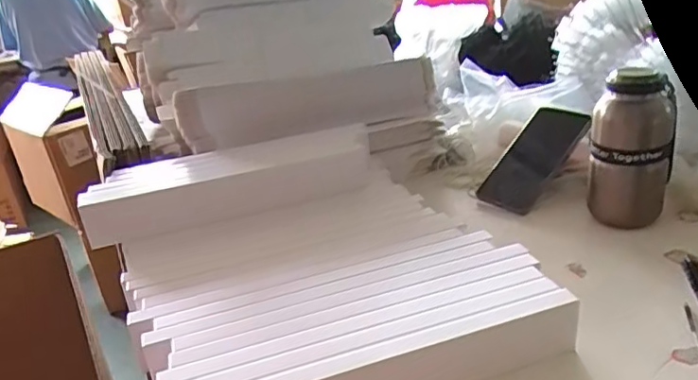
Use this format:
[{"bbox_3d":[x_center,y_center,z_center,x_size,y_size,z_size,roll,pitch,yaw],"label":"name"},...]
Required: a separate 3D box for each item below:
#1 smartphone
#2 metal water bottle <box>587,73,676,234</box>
[{"bbox_3d":[0.226,-0.040,0.696,0.069,0.014,0.151,33,77,32],"label":"smartphone"},{"bbox_3d":[0.298,-0.044,0.598,0.075,0.160,0.065,8,27,30],"label":"metal water bottle"}]

